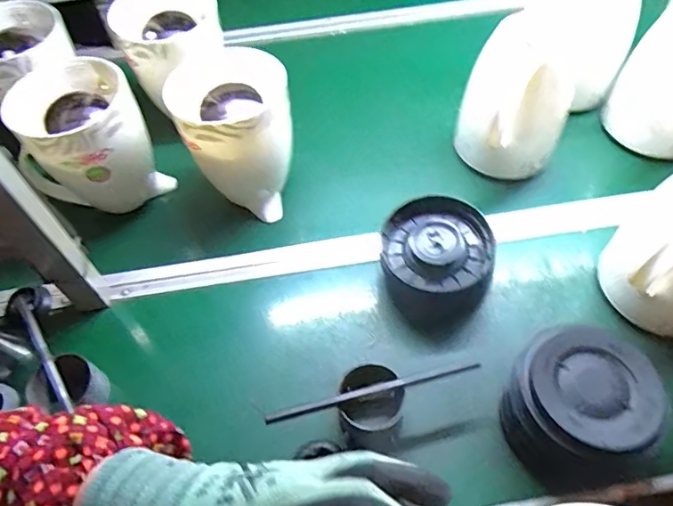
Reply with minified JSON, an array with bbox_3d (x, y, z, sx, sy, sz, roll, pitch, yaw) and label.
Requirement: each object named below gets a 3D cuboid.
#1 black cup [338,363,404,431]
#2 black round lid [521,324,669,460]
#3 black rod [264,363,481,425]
[{"bbox_3d":[0.037,0.155,0.545,0.061,0.052,0.058,-2,55,2],"label":"black cup"},{"bbox_3d":[0.255,0.130,0.510,0.126,0.024,0.125,-2,55,2],"label":"black round lid"},{"bbox_3d":[0.032,0.141,0.528,0.210,0.004,0.011,-13,99,-7],"label":"black rod"}]

